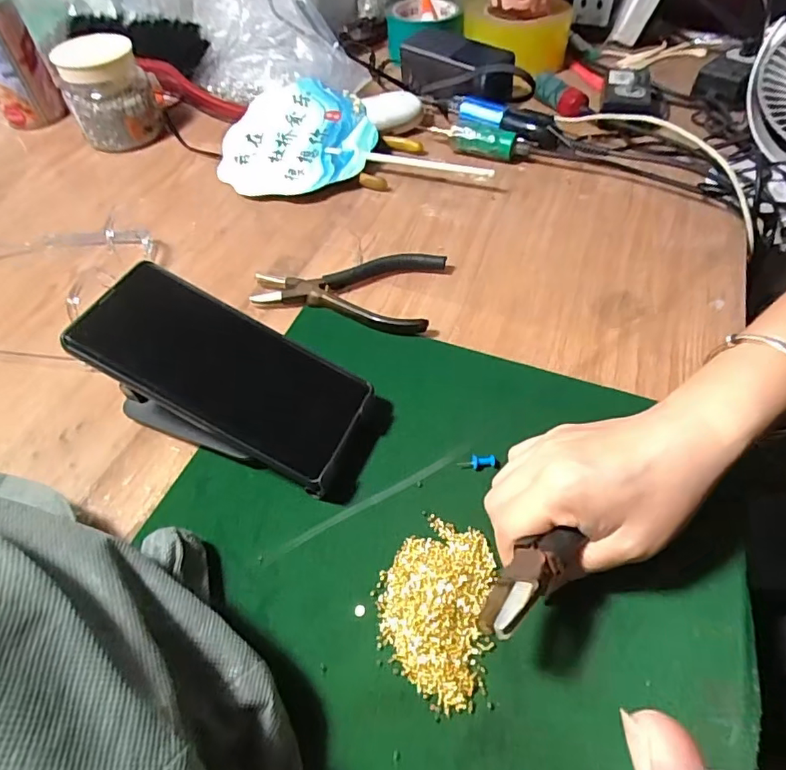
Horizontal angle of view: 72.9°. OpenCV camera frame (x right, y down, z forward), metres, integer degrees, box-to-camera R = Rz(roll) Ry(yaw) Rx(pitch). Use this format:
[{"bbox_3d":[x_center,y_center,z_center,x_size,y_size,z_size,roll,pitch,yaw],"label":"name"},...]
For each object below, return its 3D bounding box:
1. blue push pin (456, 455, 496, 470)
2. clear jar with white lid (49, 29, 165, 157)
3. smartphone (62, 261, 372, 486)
[{"bbox_3d":[0.049,0.046,0.315,0.022,0.007,0.006,-3,52,-1],"label":"blue push pin"},{"bbox_3d":[-0.296,-0.306,0.561,0.087,0.088,0.072,-20,54,-13],"label":"clear jar with white lid"},{"bbox_3d":[-0.097,-0.011,0.312,0.159,0.008,0.075,30,56,-2],"label":"smartphone"}]

